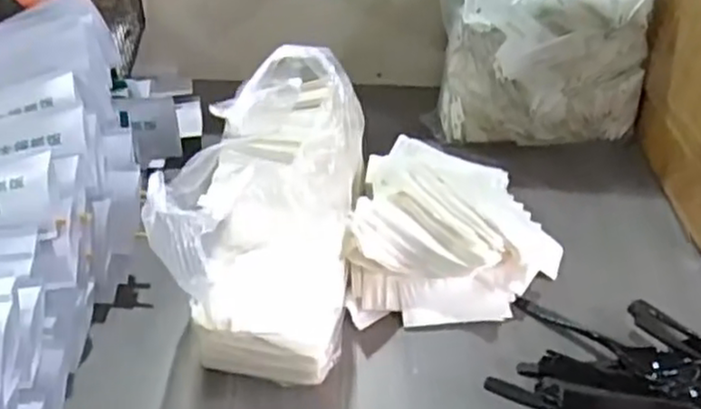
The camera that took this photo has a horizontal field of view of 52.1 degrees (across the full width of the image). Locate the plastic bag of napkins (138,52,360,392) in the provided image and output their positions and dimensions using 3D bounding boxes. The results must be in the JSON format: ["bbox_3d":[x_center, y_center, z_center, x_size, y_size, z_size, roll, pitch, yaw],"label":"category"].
[{"bbox_3d":[-0.061,-0.004,0.588,0.124,0.201,0.256,6,40,2],"label":"plastic bag of napkins"}]

